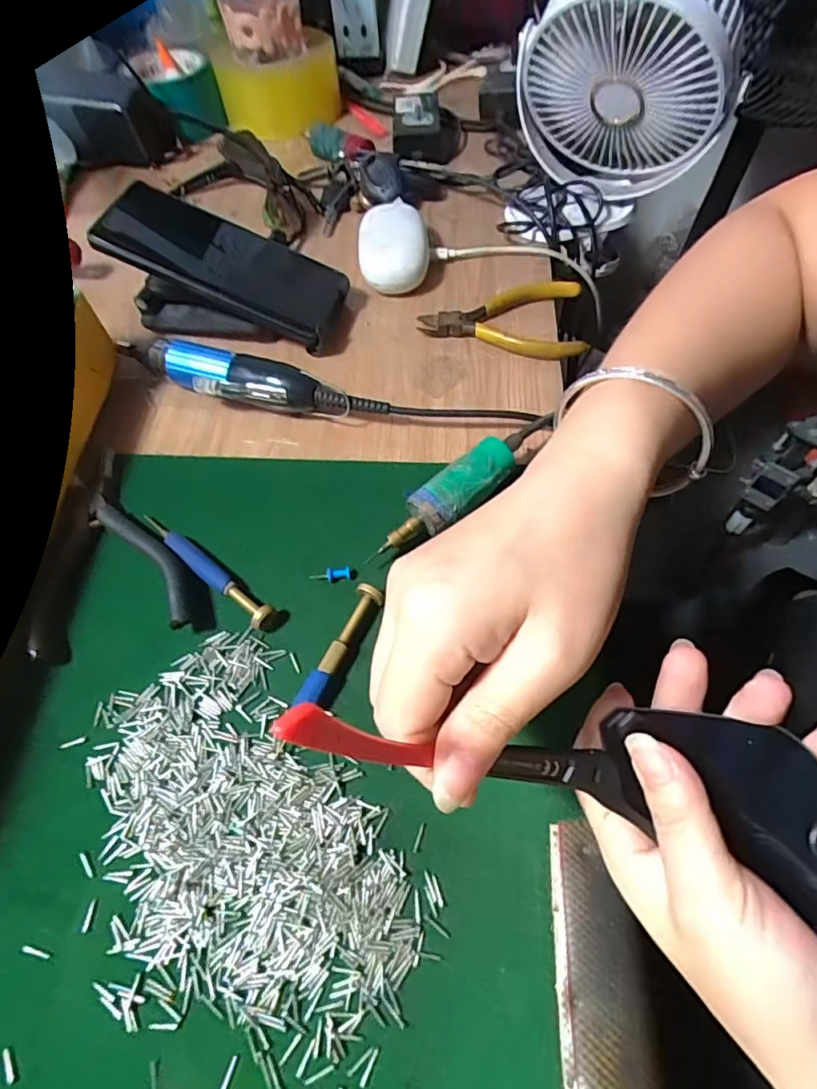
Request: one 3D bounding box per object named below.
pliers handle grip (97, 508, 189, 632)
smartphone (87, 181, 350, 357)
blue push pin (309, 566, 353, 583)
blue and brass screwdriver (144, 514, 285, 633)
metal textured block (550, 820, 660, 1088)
[{"bbox_3d":[-0.146,0.008,0.315,0.022,0.015,0.102,-38,64,-18],"label":"pliers handle grip"},{"bbox_3d":[-0.131,-0.203,0.403,0.172,0.021,0.074,23,60,-9],"label":"smartphone"},{"bbox_3d":[-0.044,0.018,0.311,0.023,0.006,0.007,-11,59,-4],"label":"blue push pin"},{"bbox_3d":[-0.116,0.013,0.314,0.111,0.011,0.014,33,66,21],"label":"blue and brass screwdriver"},{"bbox_3d":[0.075,0.174,0.212,0.035,0.007,0.116,1,59,4],"label":"metal textured block"}]

